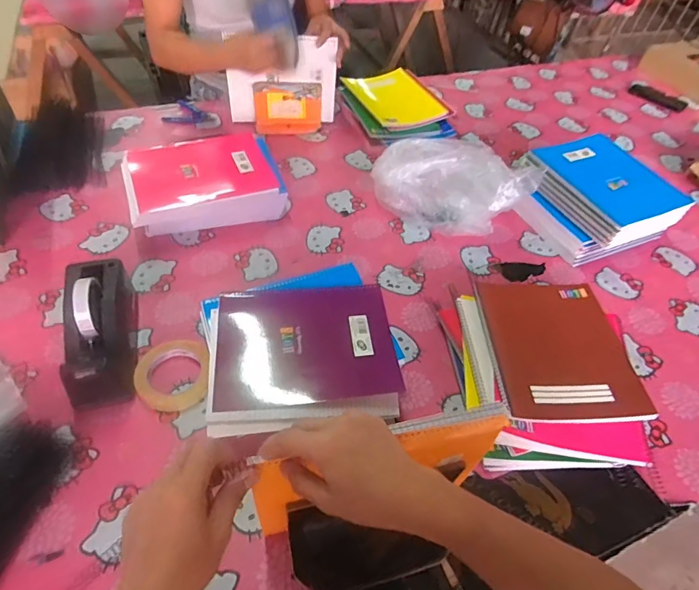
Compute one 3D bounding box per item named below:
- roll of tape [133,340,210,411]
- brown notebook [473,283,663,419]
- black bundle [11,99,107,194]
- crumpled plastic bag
[{"bbox_3d":[-0.257,0.111,0.646,0.099,0.018,0.112,-5,51,-9],"label":"roll of tape"},{"bbox_3d":[0.318,0.059,0.696,0.209,0.023,0.281,2,50,-3],"label":"brown notebook"},{"bbox_3d":[-0.629,-0.334,0.975,0.158,0.046,0.302,-11,52,-13],"label":"black bundle"},{"bbox_3d":[0.215,-0.240,0.926,0.310,0.135,0.193,24,53,15],"label":"crumpled plastic bag"}]

